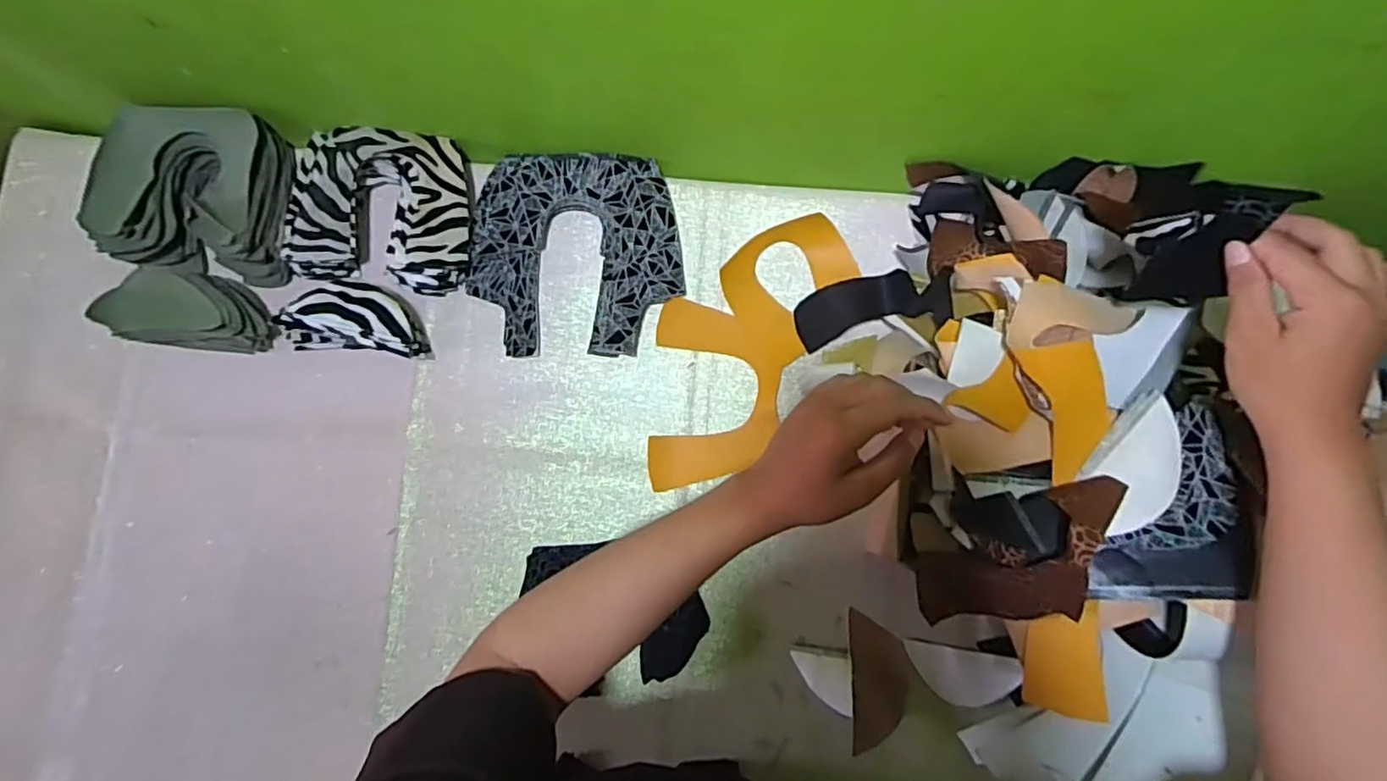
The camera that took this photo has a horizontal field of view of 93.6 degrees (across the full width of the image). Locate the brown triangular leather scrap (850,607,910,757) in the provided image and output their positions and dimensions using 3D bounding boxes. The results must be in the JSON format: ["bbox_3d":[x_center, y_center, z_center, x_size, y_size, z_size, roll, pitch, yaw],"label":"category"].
[{"bbox_3d":[0.160,0.248,0.557,0.049,0.004,0.106,4,68,-3],"label":"brown triangular leather scrap"}]

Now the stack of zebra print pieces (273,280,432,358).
[{"bbox_3d":[-0.309,-0.065,0.589,0.133,0.055,0.061,6,81,0],"label":"stack of zebra print pieces"}]

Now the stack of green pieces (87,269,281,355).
[{"bbox_3d":[-0.448,-0.073,0.581,0.127,0.072,0.063,5,81,0],"label":"stack of green pieces"}]

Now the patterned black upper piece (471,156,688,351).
[{"bbox_3d":[-0.108,-0.125,0.607,0.191,0.040,0.180,2,81,0],"label":"patterned black upper piece"}]

